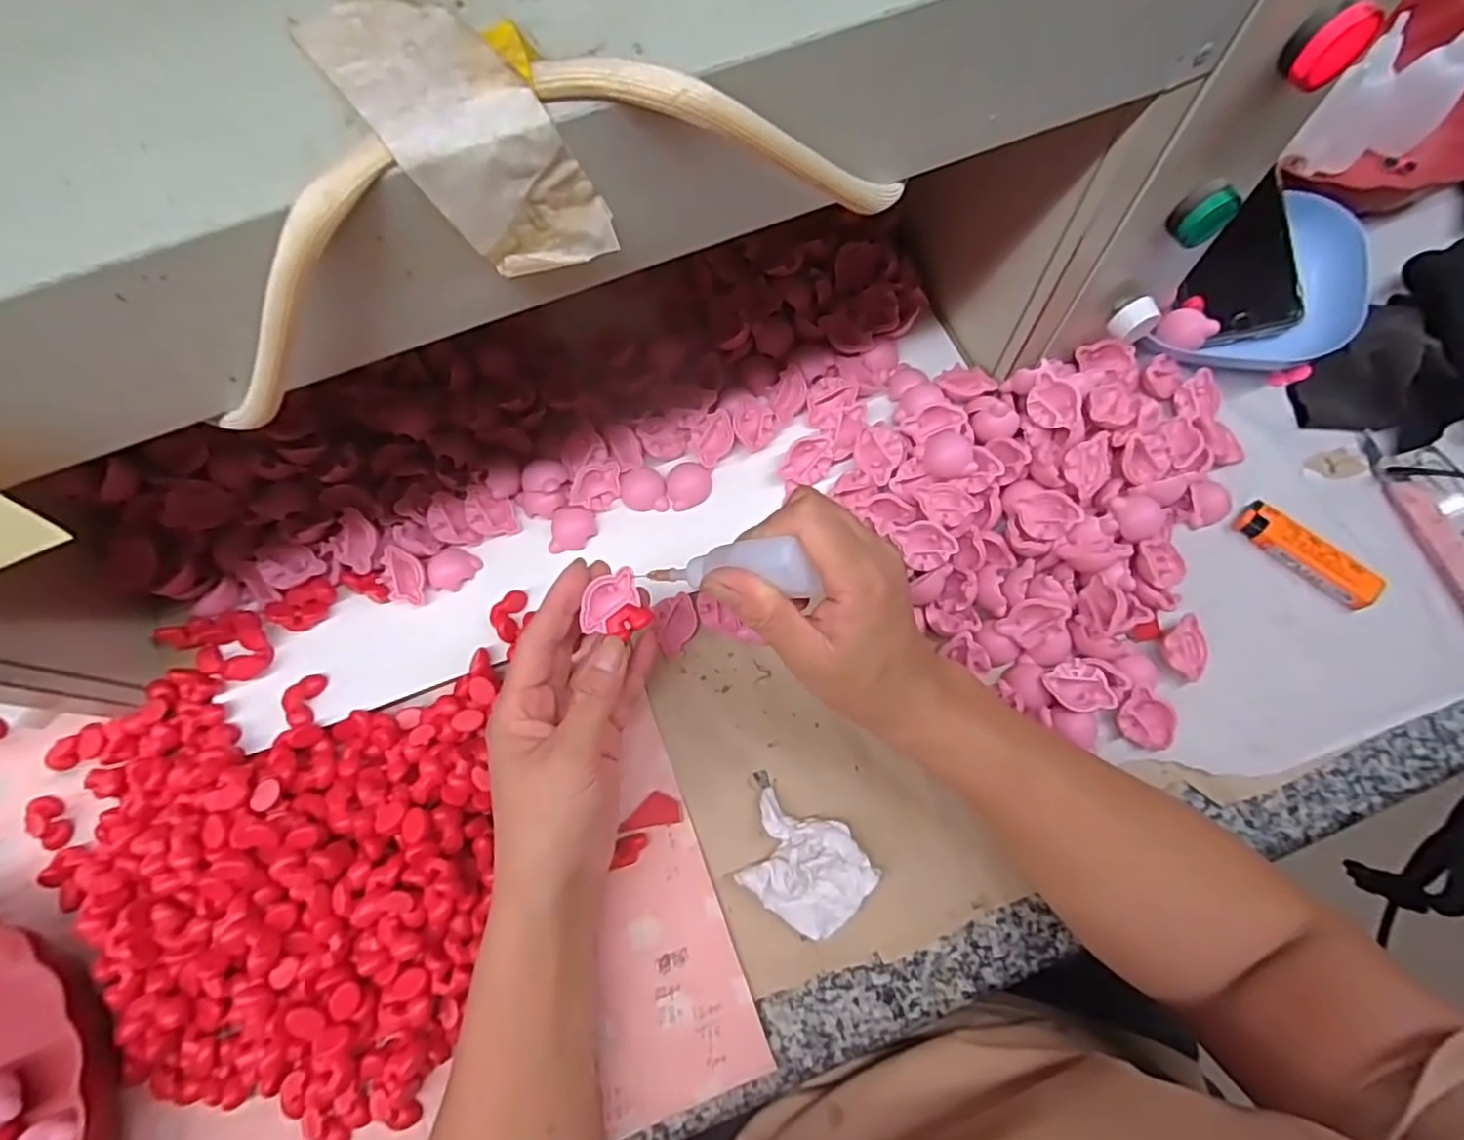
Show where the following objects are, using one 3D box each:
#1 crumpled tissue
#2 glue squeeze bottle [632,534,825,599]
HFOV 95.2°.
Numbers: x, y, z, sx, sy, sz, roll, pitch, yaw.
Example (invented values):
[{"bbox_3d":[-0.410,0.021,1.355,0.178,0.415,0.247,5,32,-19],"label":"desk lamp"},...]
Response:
[{"bbox_3d":[0.034,0.155,0.358,0.079,0.022,0.055,36,76,14],"label":"crumpled tissue"},{"bbox_3d":[0.000,0.000,0.282,0.069,0.020,0.018,-2,71,16],"label":"glue squeeze bottle"}]

